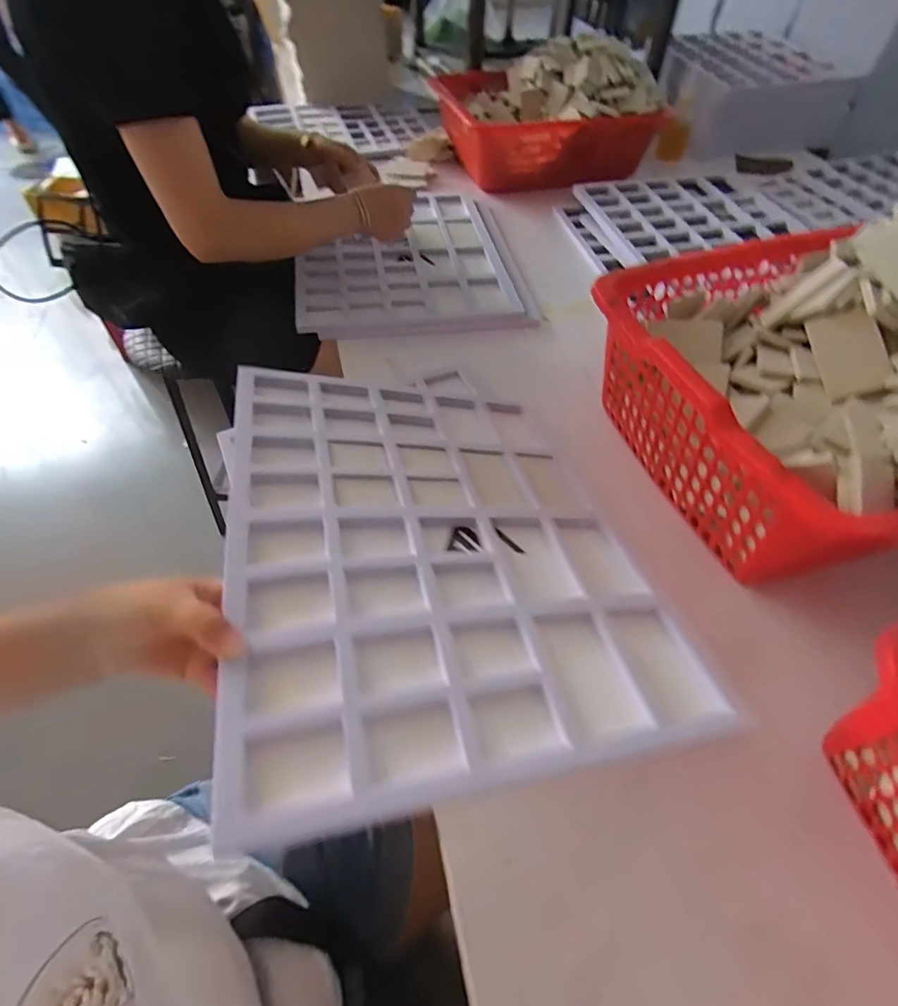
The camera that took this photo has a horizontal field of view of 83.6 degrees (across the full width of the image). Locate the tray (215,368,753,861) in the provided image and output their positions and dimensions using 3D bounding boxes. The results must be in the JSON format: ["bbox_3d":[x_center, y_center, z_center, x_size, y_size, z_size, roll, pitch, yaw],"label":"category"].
[{"bbox_3d":[-0.011,0.016,0.436,0.325,0.028,0.421,-1,44,-19],"label":"tray"}]

